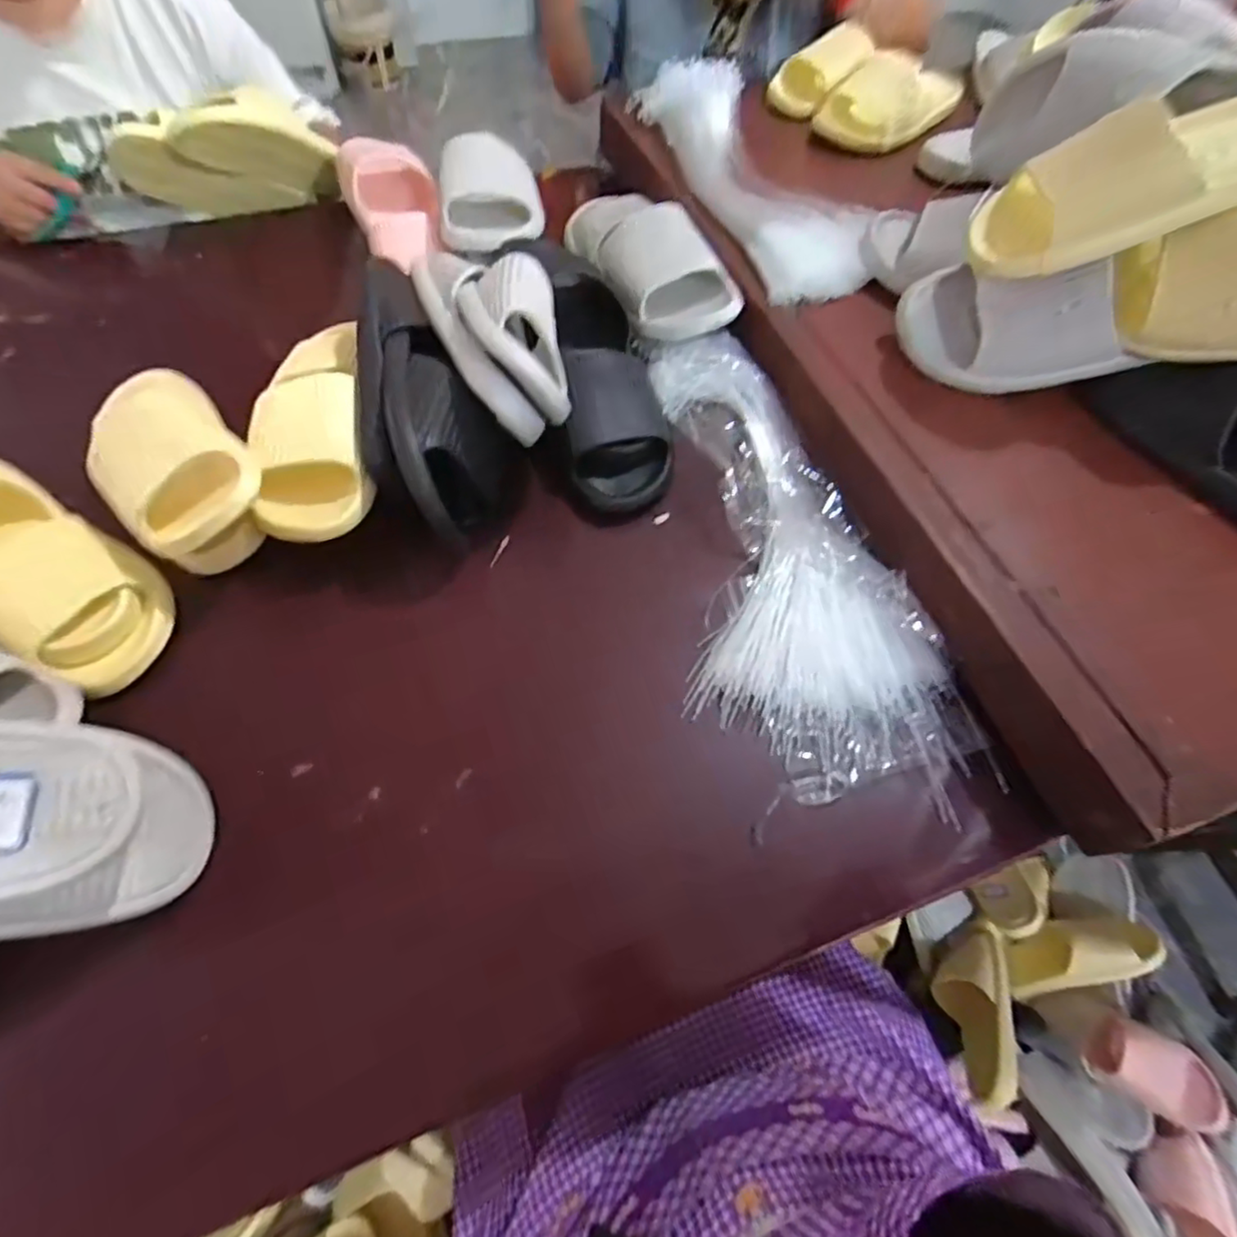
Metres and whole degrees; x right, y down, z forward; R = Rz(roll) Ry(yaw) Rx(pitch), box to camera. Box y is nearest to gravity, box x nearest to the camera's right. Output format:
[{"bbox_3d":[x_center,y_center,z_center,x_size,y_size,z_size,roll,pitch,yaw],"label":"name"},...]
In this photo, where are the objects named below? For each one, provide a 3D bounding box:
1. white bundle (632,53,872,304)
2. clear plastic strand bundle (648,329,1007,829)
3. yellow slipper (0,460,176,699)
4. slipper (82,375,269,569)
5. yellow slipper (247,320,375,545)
[{"bbox_3d":[0.151,-0.500,0.697,0.137,0.047,0.409,-16,62,-13],"label":"white bundle"},{"bbox_3d":[0.141,-0.069,0.537,0.197,0.043,0.459,-6,60,-7],"label":"clear plastic strand bundle"},{"bbox_3d":[-0.461,-0.055,0.467,0.264,0.056,0.103,36,63,2],"label":"yellow slipper"},{"bbox_3d":[-0.366,-0.130,0.513,0.100,0.069,0.208,-35,68,-21],"label":"slipper"},{"bbox_3d":[-0.261,-0.181,0.535,0.089,0.057,0.241,-9,61,-9],"label":"yellow slipper"}]

